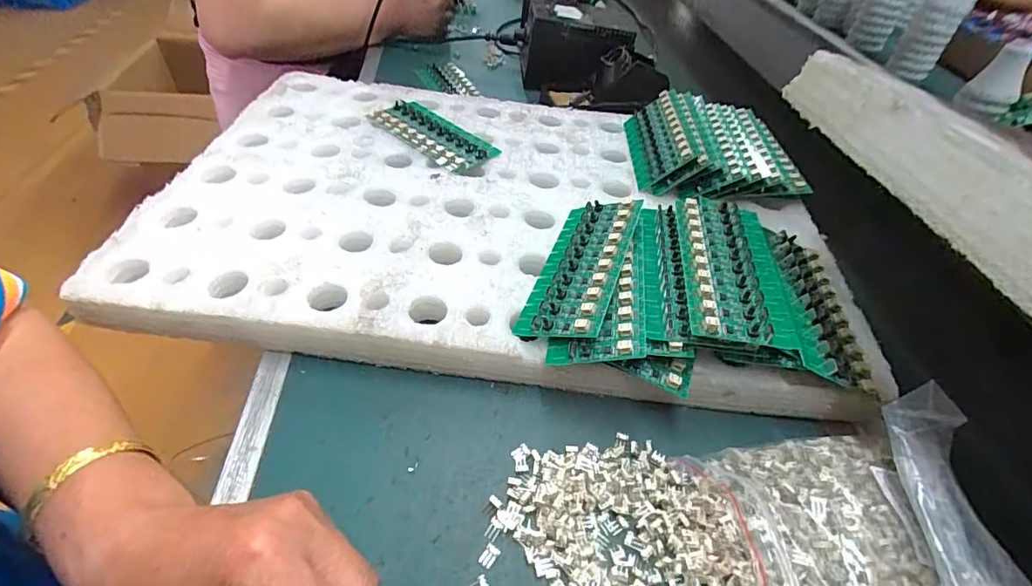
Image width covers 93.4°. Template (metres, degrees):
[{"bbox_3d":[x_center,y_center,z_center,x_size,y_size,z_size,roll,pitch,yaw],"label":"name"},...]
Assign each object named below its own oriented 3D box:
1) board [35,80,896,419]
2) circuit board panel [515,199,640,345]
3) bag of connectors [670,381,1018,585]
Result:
[{"bbox_3d":[-0.012,-0.079,0.448,0.547,0.045,0.371,8,45,2],"label":"board"},{"bbox_3d":[0.048,-0.022,0.353,0.060,0.008,0.135,-2,45,33],"label":"circuit board panel"},{"bbox_3d":[0.175,0.134,0.237,0.127,0.069,0.147,0,45,-6],"label":"bag of connectors"}]

